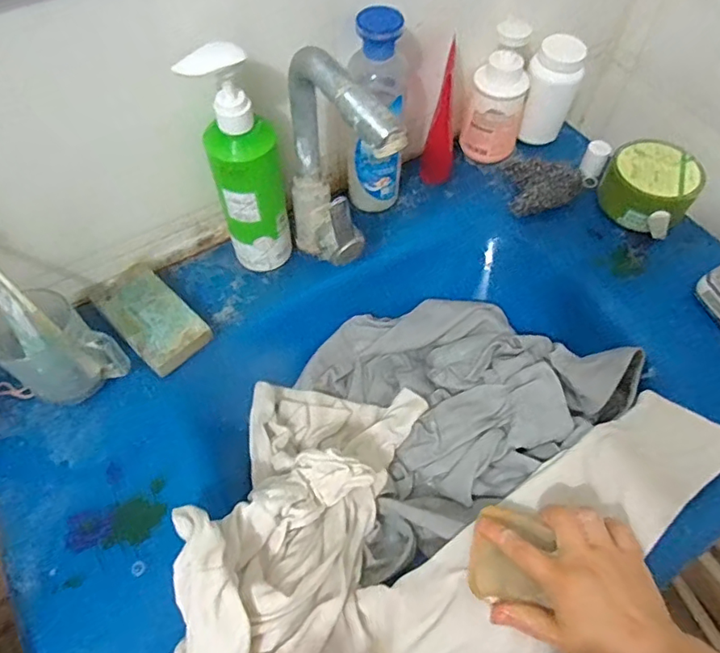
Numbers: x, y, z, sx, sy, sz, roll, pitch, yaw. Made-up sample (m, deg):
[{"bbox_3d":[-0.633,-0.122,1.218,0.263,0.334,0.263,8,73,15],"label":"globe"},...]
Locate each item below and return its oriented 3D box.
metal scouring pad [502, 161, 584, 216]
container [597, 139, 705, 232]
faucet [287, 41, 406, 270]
[{"bbox_3d":[0.233,-0.177,0.663,0.092,0.022,0.081,-3,58,-2],"label":"metal scouring pad"},{"bbox_3d":[0.345,-0.166,0.643,0.100,0.071,0.100,0,58,0],"label":"container"},{"bbox_3d":[-0.018,-0.120,0.489,0.049,0.241,0.157,-22,61,-14],"label":"faucet"}]

